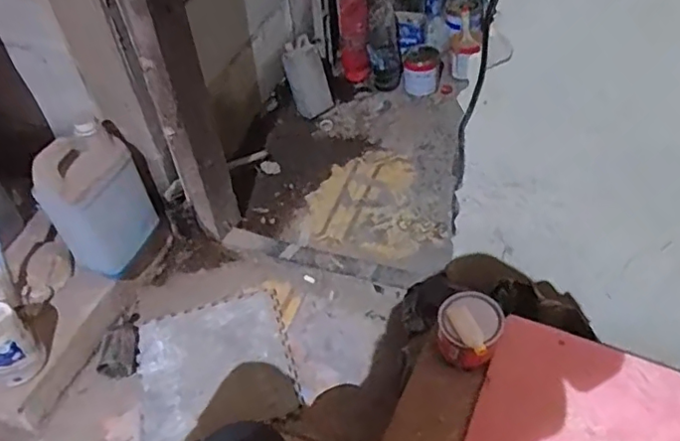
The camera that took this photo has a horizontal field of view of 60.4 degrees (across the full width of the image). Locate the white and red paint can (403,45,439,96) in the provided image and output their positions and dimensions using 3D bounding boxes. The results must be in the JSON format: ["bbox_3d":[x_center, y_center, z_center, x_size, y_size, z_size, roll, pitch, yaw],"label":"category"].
[{"bbox_3d":[0.239,-0.433,1.700,0.111,0.144,0.100,0,49,6],"label":"white and red paint can"}]

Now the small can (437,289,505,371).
[{"bbox_3d":[0.156,0.130,0.700,0.076,0.056,0.073,-3,48,3],"label":"small can"}]

